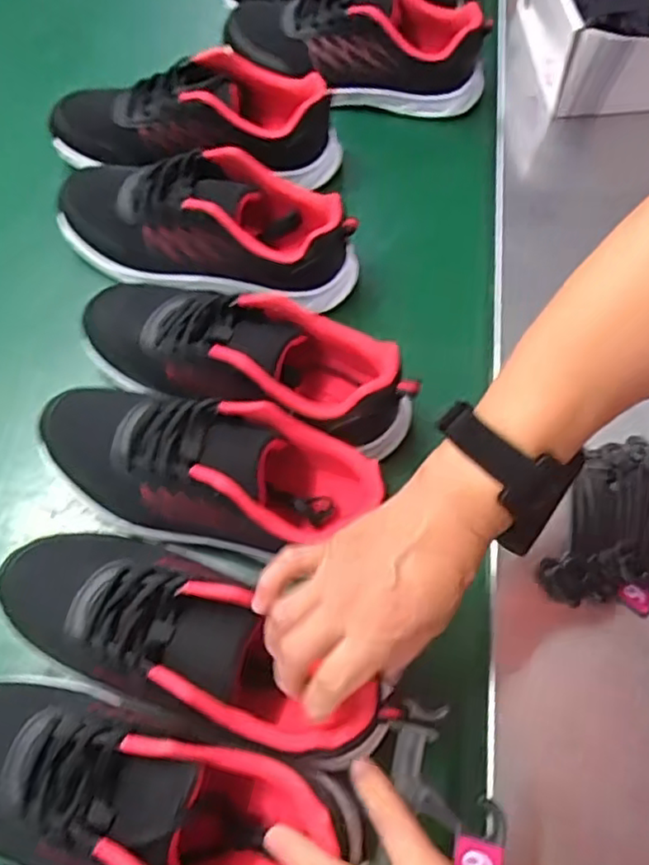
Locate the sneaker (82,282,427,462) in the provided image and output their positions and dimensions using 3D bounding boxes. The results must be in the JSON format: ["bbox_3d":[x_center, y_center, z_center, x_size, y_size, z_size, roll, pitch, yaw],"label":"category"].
[{"bbox_3d":[-0.061,-0.057,0.488,0.262,0.087,0.078,19,72,6],"label":"sneaker"}]

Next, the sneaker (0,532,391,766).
[{"bbox_3d":[-0.082,0.131,0.413,0.256,0.099,0.093,20,71,20],"label":"sneaker"}]

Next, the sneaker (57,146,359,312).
[{"bbox_3d":[-0.103,-0.173,0.559,0.258,0.103,0.094,14,71,4],"label":"sneaker"}]

